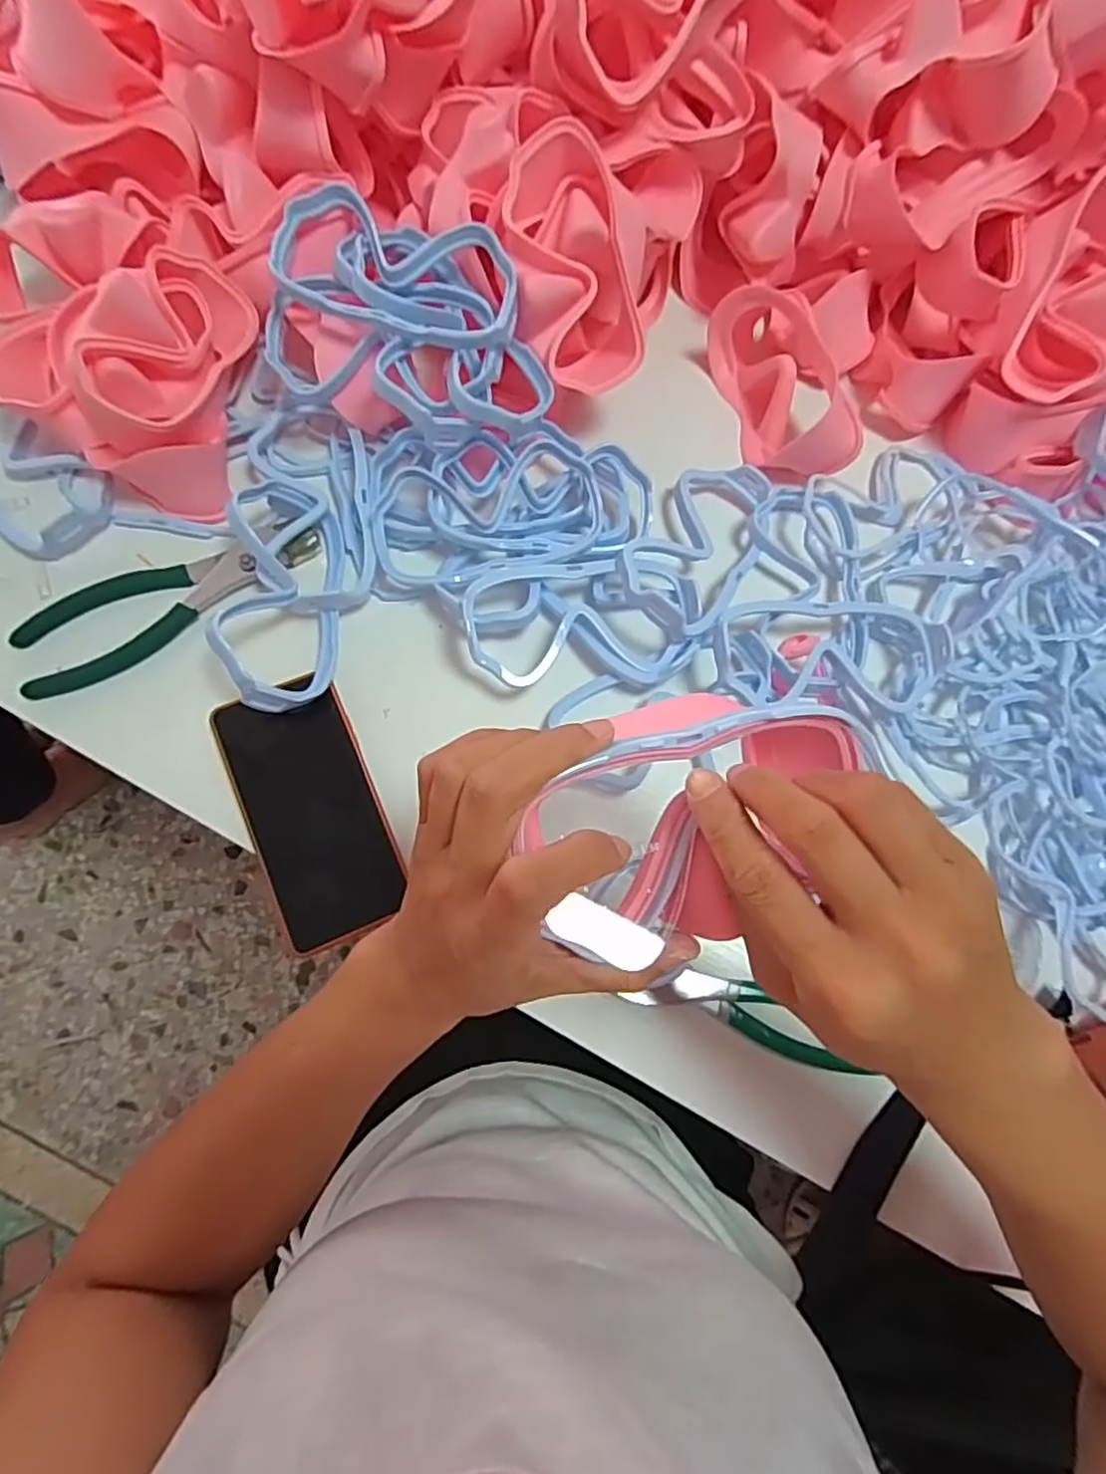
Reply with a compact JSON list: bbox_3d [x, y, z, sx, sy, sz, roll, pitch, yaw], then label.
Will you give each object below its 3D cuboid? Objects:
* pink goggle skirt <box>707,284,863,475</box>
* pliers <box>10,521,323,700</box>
[{"bbox_3d":[0.169,-0.260,0.502,0.070,0.066,0.147,-14,77,-10],"label":"pink goggle skirt"},{"bbox_3d":[-0.248,-0.092,0.448,0.194,0.026,0.071,-21,78,-11],"label":"pliers"}]

